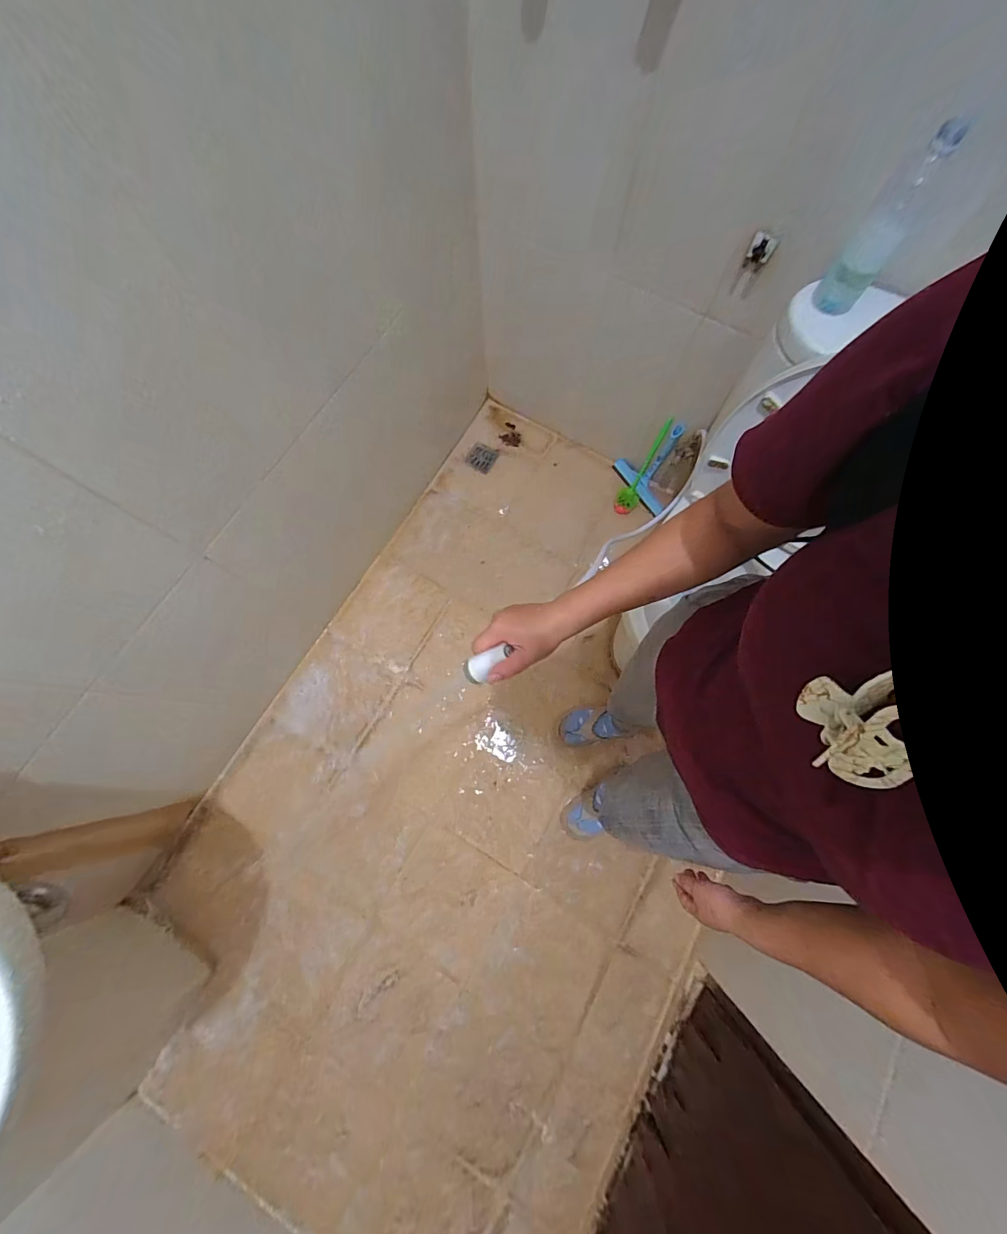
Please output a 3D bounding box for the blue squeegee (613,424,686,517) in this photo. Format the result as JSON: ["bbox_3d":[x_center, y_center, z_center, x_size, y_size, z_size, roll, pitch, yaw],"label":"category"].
[{"bbox_3d":[0.458,-0.478,1.342,0.219,0.258,0.100,42,79,11],"label":"blue squeegee"}]

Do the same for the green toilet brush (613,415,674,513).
[{"bbox_3d":[0.442,-0.467,1.349,0.071,0.311,0.080,30,43,9],"label":"green toilet brush"}]

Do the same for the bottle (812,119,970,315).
[{"bbox_3d":[0.552,-0.563,0.624,0.063,0.222,0.055,39,78,11],"label":"bottle"}]

